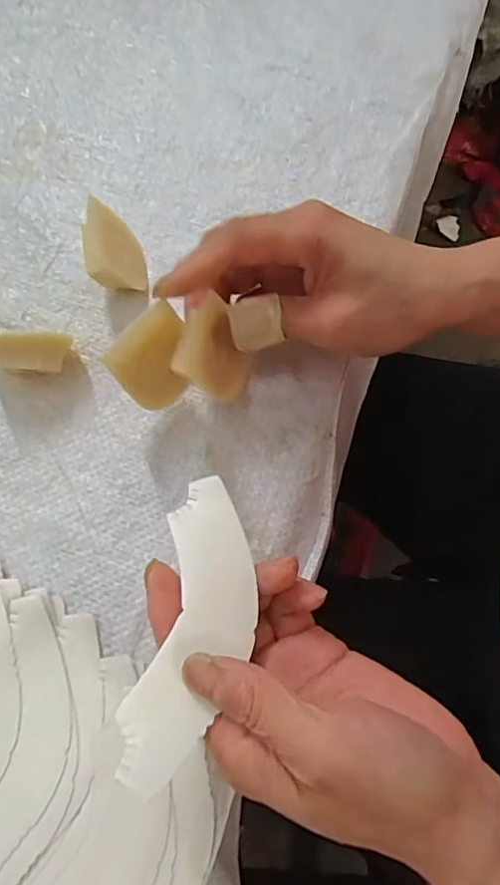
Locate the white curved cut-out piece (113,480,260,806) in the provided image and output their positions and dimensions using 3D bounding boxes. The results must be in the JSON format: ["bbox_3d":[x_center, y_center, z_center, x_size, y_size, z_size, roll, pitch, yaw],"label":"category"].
[{"bbox_3d":[-0.018,0.066,0.214,0.038,0.006,0.113,16,53,-8],"label":"white curved cut-out piece"}]

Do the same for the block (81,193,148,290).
[{"bbox_3d":[-0.071,-0.100,0.301,0.027,0.037,0.039,-7,73,-2],"label":"block"}]

